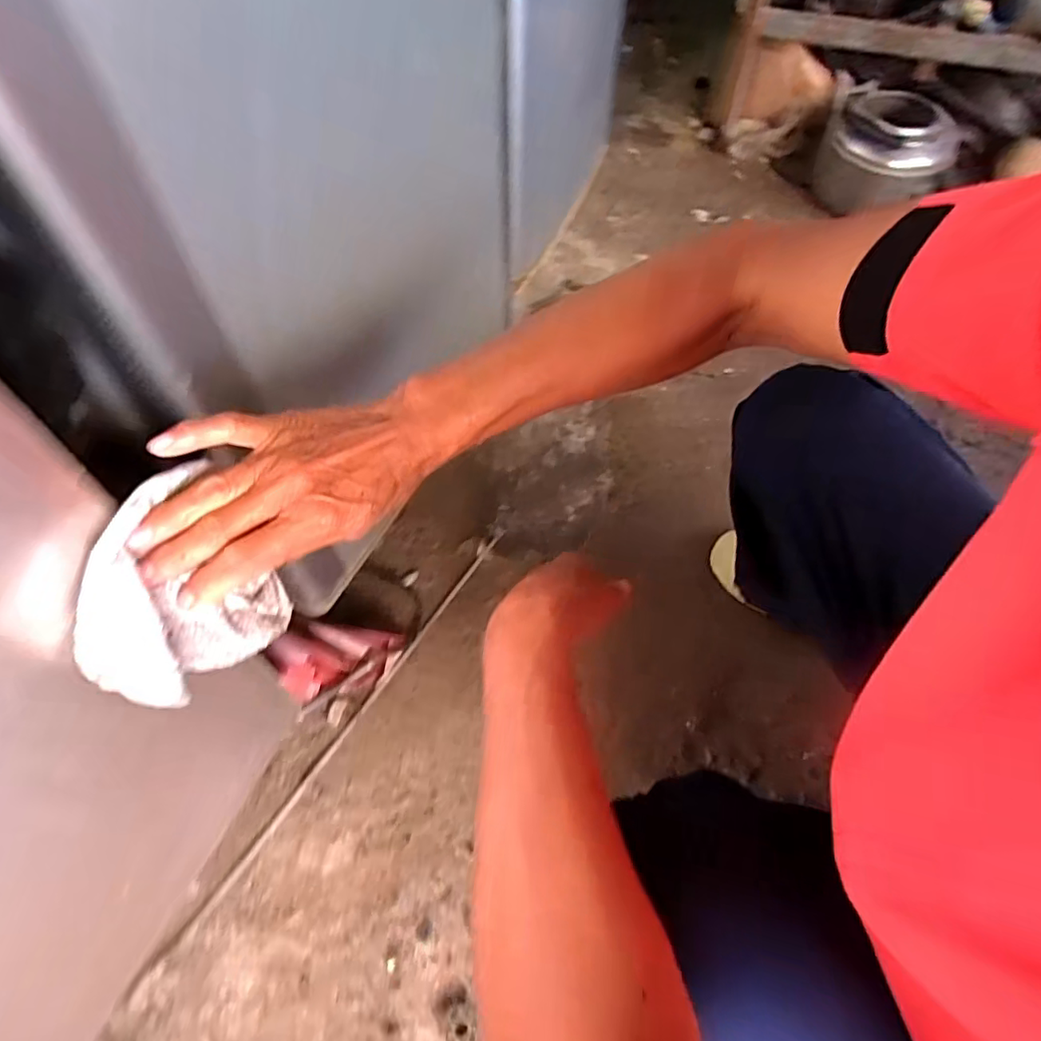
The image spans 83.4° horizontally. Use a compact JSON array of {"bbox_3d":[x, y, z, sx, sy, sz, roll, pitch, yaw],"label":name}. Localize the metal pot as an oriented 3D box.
[{"bbox_3d":[0.726,-0.755,1.179,0.229,0.140,0.221,17,58,10],"label":"metal pot"}]

